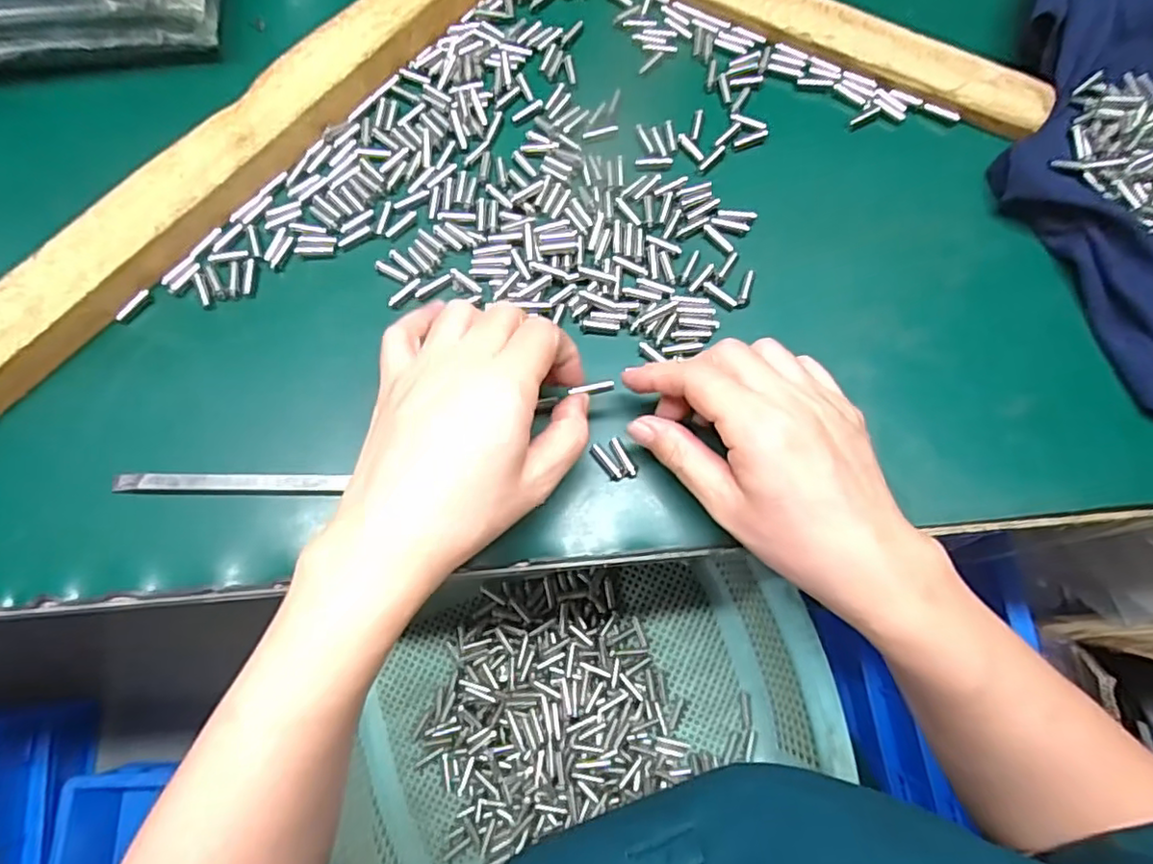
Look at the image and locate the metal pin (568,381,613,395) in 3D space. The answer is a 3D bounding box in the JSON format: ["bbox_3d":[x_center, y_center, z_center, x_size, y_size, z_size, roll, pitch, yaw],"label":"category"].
[{"bbox_3d":[0.007,-0.020,0.294,0.021,0.005,0.005,-9,74,-1],"label":"metal pin"}]

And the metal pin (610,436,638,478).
[{"bbox_3d":[0.024,0.012,0.313,0.007,0.004,0.022,-26,75,-8],"label":"metal pin"}]

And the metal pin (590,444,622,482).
[{"bbox_3d":[0.015,0.015,0.313,0.006,0.004,0.021,-37,77,-10],"label":"metal pin"}]

